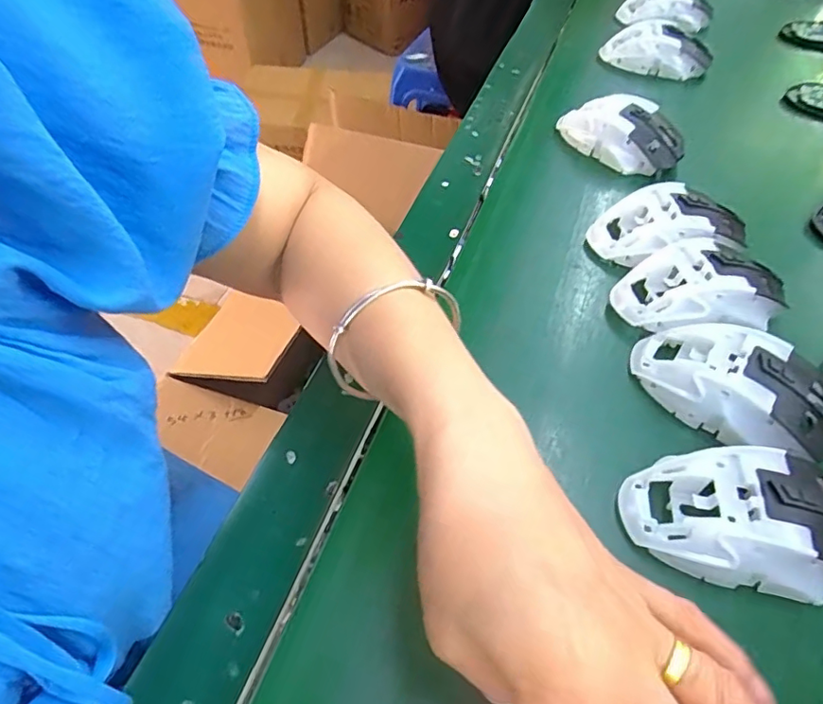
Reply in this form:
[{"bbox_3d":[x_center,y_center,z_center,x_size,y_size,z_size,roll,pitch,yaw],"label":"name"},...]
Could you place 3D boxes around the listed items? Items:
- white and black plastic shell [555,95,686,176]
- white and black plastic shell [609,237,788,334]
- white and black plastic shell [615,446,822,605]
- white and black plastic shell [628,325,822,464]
[{"bbox_3d":[0.187,-0.195,0.499,0.053,0.043,0.107,-32,59,-24],"label":"white and black plastic shell"},{"bbox_3d":[0.195,-0.043,0.370,0.110,0.034,0.067,-10,53,-9],"label":"white and black plastic shell"},{"bbox_3d":[0.167,0.082,0.273,0.112,0.038,0.060,5,52,3],"label":"white and black plastic shell"},{"bbox_3d":[0.188,0.019,0.323,0.111,0.034,0.058,22,55,16],"label":"white and black plastic shell"}]

